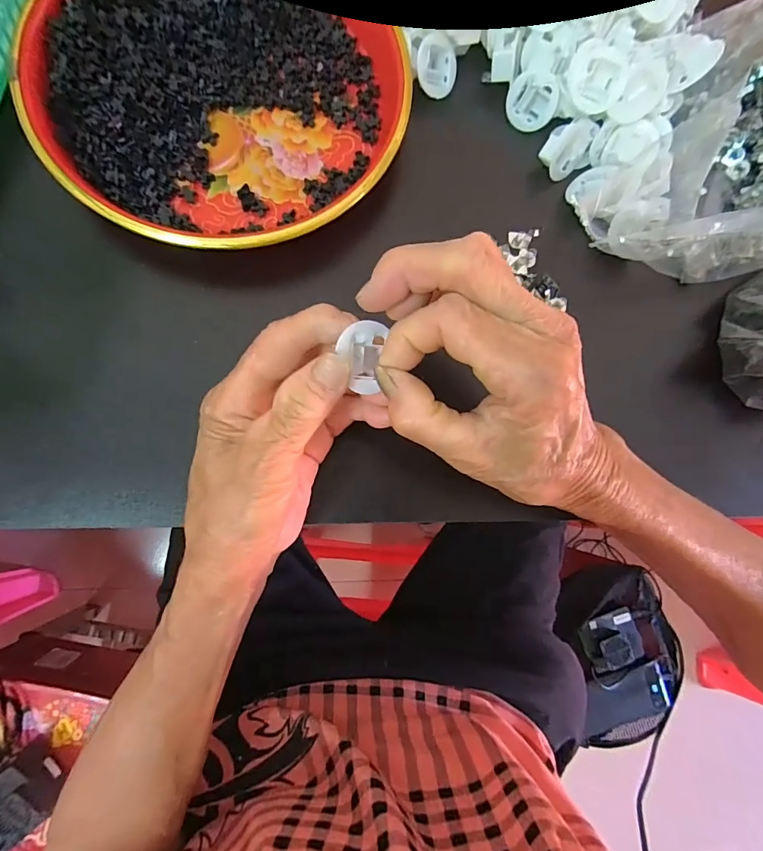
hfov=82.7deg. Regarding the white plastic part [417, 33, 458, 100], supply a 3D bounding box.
[{"bbox_3d":[0.034,-0.235,0.285,0.015,0.033,0.031,39,101,41],"label":"white plastic part"}]

